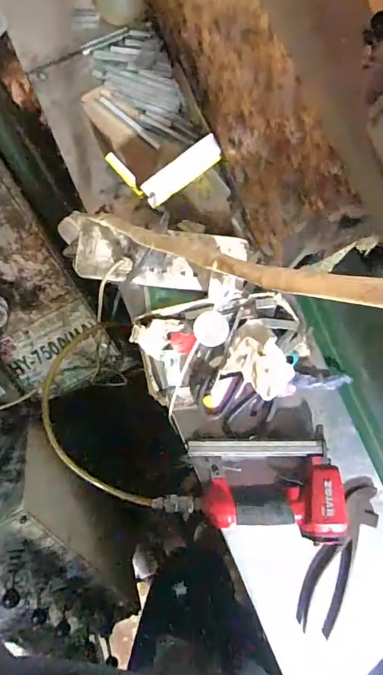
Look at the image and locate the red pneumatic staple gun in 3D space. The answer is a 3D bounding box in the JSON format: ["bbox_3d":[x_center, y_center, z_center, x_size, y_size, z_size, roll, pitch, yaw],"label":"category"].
[{"bbox_3d":[0.093,0.188,0.543,0.177,0.037,0.138,-7,85,0],"label":"red pneumatic staple gun"}]

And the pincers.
[{"bbox_3d":[0.188,0.272,0.560,0.049,0.028,0.196,26,86,2],"label":"pincers"}]

